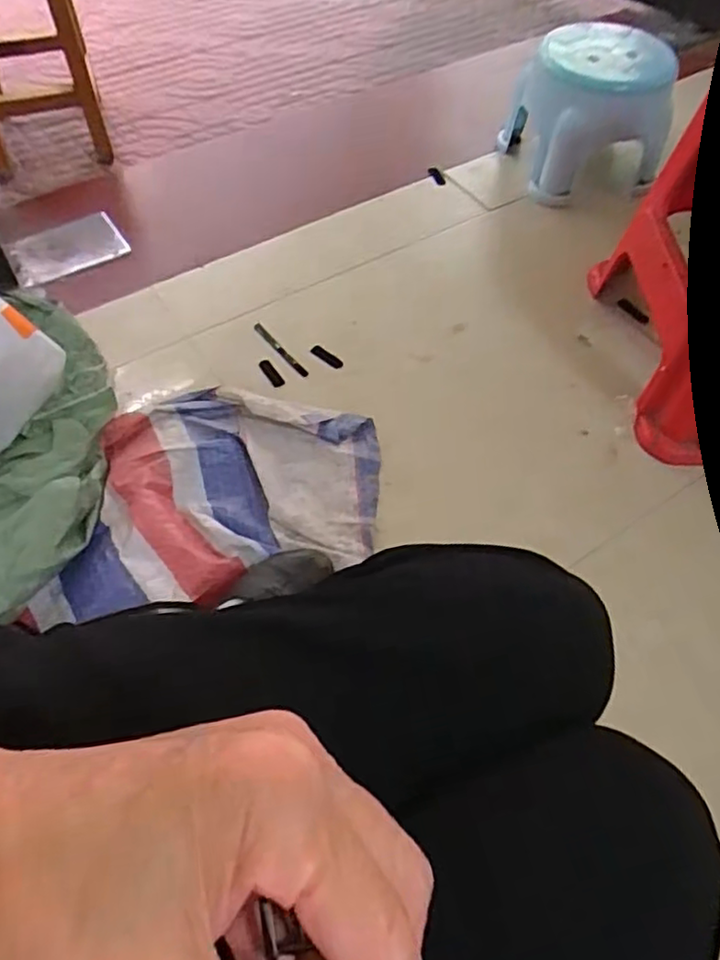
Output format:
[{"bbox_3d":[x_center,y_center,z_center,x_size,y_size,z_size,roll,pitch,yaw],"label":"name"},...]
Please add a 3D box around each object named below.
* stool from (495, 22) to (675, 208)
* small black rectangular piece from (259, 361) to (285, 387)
[{"bbox_3d":[0.423,-0.691,1.230,0.222,0.210,0.242,-8,56,-7],"label":"stool"},{"bbox_3d":[-0.129,-0.155,0.960,0.020,0.009,0.057,-32,70,-15],"label":"small black rectangular piece"}]

